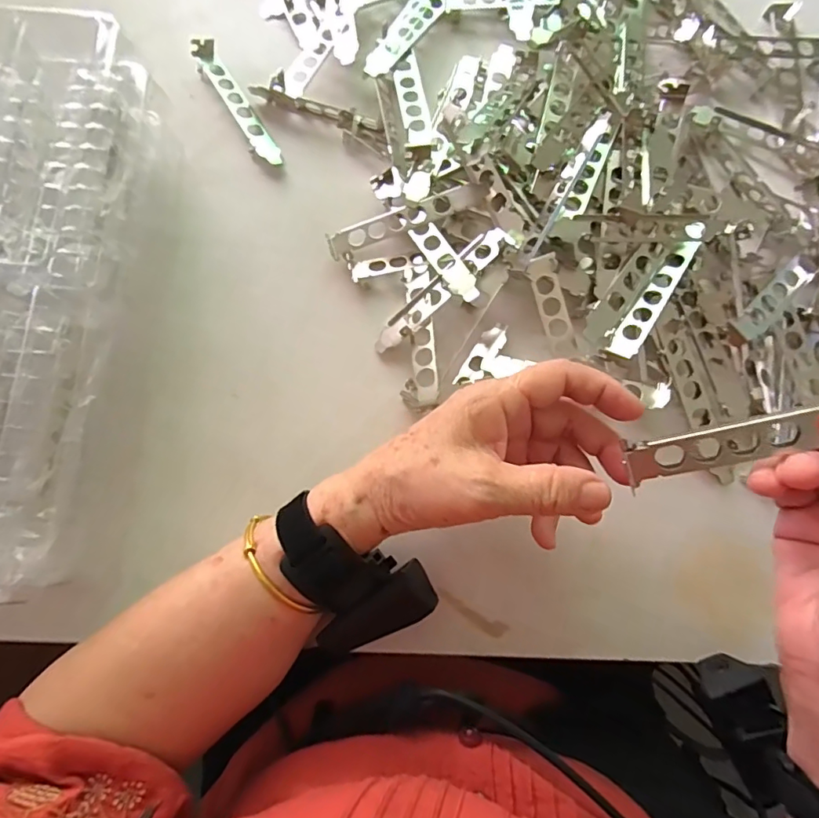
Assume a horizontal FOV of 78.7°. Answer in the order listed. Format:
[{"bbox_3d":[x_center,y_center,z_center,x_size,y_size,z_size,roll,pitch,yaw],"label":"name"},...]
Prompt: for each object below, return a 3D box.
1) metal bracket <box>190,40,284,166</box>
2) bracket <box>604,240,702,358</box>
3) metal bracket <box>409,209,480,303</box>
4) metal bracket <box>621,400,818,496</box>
[{"bbox_3d":[-0.136,-0.240,0.395,0.021,0.016,0.120,-32,81,-5],"label":"metal bracket"},{"bbox_3d":[0.165,-0.076,0.336,0.020,0.007,0.101,22,71,44],"label":"bracket"},{"bbox_3d":[0.023,-0.106,0.347,0.018,0.006,0.078,-35,74,5],"label":"metal bracket"},{"bbox_3d":[0.161,0.011,0.228,0.117,0.009,0.021,-20,79,25],"label":"metal bracket"}]

